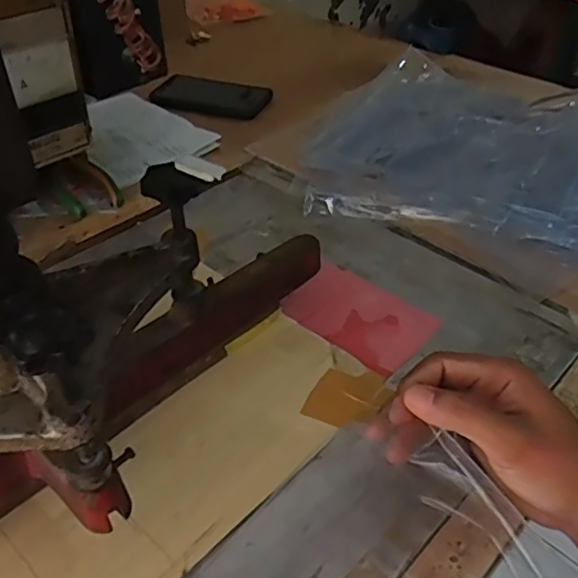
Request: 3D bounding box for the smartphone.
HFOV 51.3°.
[{"bbox_3d":[-0.102,-0.260,0.800,0.150,0.014,0.086,17,44,19],"label":"smartphone"}]

